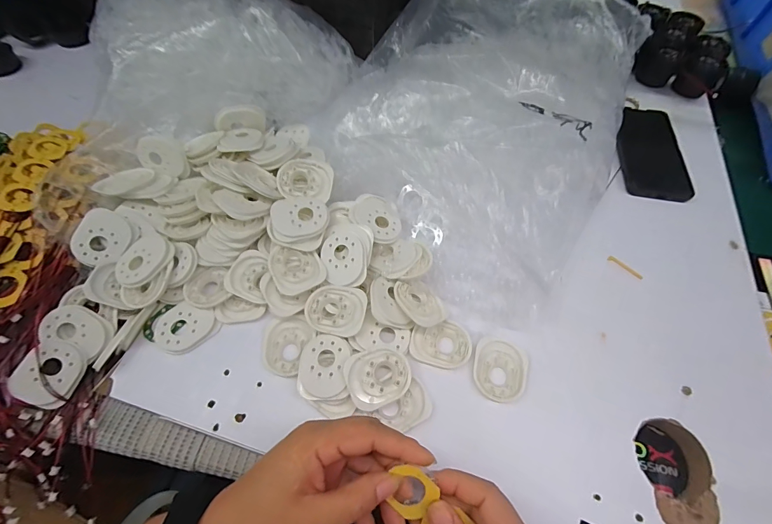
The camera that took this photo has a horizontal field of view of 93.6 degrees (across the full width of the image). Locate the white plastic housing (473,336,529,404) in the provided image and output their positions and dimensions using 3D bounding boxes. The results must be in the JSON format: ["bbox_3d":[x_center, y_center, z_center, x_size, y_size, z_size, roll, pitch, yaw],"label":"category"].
[{"bbox_3d":[0.108,0.102,0.340,0.049,0.008,0.056,13,60,6],"label":"white plastic housing"}]

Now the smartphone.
[{"bbox_3d":[0.355,-0.150,0.489,0.082,0.006,0.156,6,64,2],"label":"smartphone"}]

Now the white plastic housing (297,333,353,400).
[{"bbox_3d":[-0.056,0.095,0.330,0.045,0.014,0.057,2,59,-1],"label":"white plastic housing"}]

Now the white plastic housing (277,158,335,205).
[{"bbox_3d":[-0.086,-0.088,0.390,0.057,0.011,0.042,5,84,-3],"label":"white plastic housing"}]

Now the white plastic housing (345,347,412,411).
[{"bbox_3d":[-0.007,0.102,0.325,0.056,0.013,0.048,-20,62,-13],"label":"white plastic housing"}]

